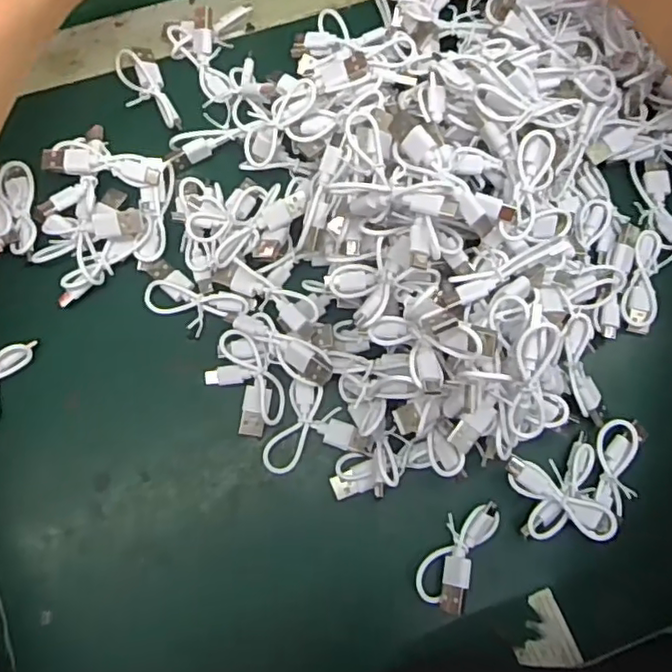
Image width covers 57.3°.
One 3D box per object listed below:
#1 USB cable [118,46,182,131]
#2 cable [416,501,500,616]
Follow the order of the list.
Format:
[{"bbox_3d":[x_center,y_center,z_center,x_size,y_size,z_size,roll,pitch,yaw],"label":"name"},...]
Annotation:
[{"bbox_3d":[-0.113,-0.147,0.365,0.024,0.010,0.059,-20,77,-7],"label":"USB cable"},{"bbox_3d":[0.061,0.107,0.306,0.025,0.011,0.057,31,77,6],"label":"cable"}]

